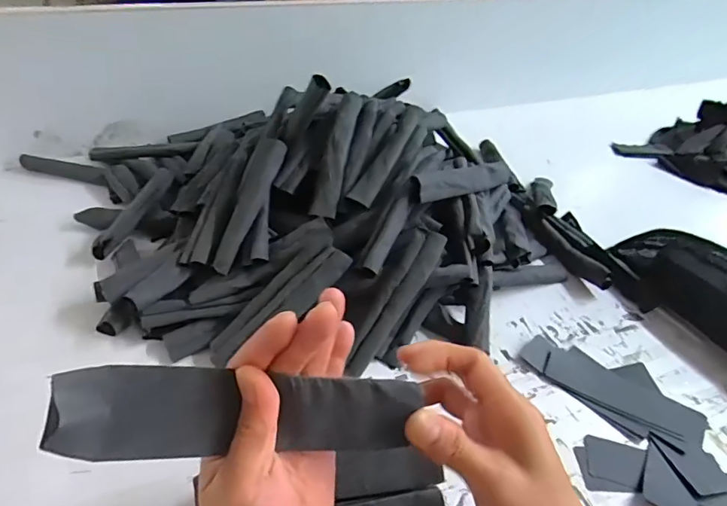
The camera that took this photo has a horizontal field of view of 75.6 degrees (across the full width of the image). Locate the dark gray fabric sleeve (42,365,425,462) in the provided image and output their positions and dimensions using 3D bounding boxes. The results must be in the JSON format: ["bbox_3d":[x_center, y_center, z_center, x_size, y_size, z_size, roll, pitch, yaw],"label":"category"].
[{"bbox_3d":[-0.056,0.082,0.238,0.174,0.043,0.011,7,-1,-22],"label":"dark gray fabric sleeve"}]

